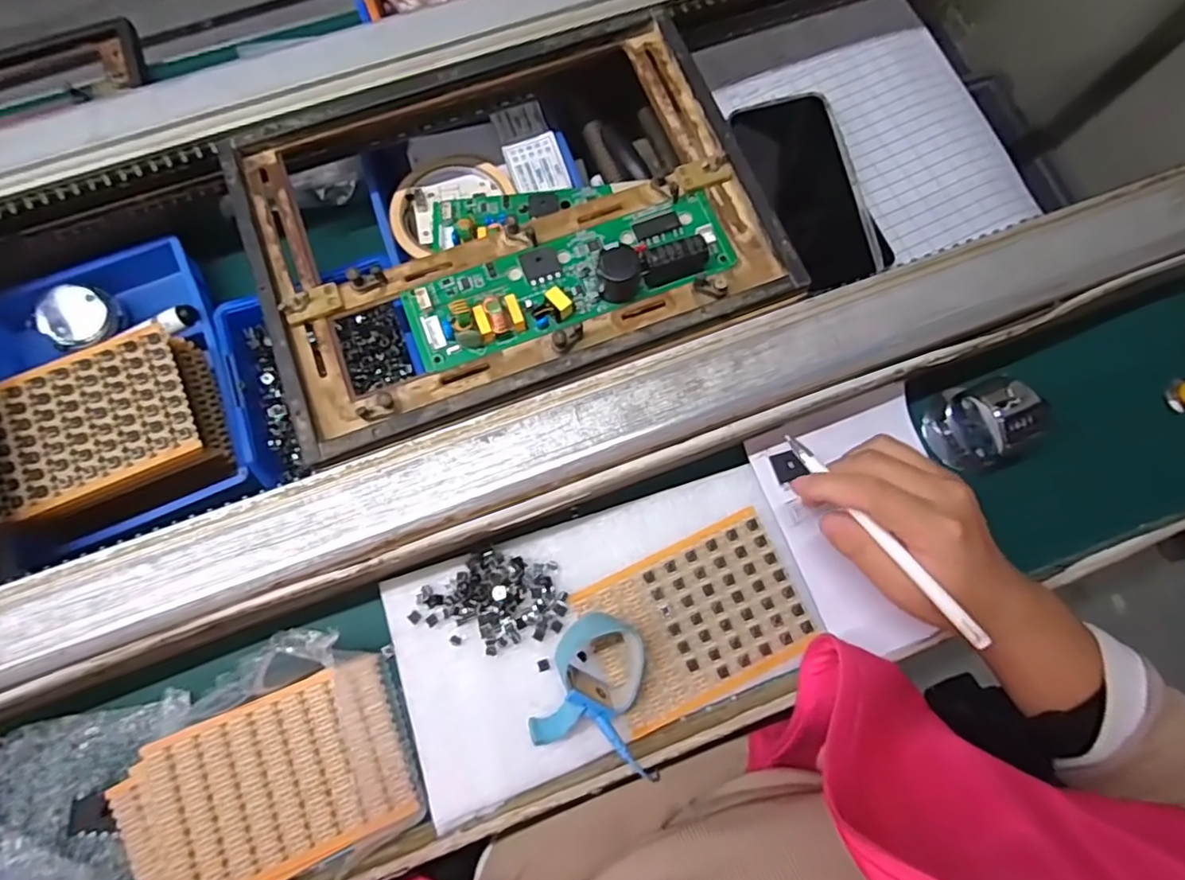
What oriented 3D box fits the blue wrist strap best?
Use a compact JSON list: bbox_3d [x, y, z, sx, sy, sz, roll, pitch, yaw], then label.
[{"bbox_3d":[0.009,0.135,0.333,0.068,0.033,0.073,15,76,4],"label":"blue wrist strap"}]

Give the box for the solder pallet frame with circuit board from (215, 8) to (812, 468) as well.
[{"bbox_3d":[-0.052,-0.137,0.365,0.293,0.030,0.227,-19,76,-4],"label":"solder pallet frame with circuit board"}]

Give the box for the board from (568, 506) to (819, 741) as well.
[{"bbox_3d":[0.060,0.103,0.355,0.122,0.007,0.085,-25,77,-6],"label":"board"}]

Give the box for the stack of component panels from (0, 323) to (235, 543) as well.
[{"bbox_3d":[-0.297,-0.002,0.376,0.119,0.047,0.092,-26,77,-6],"label":"stack of component panels"}]

